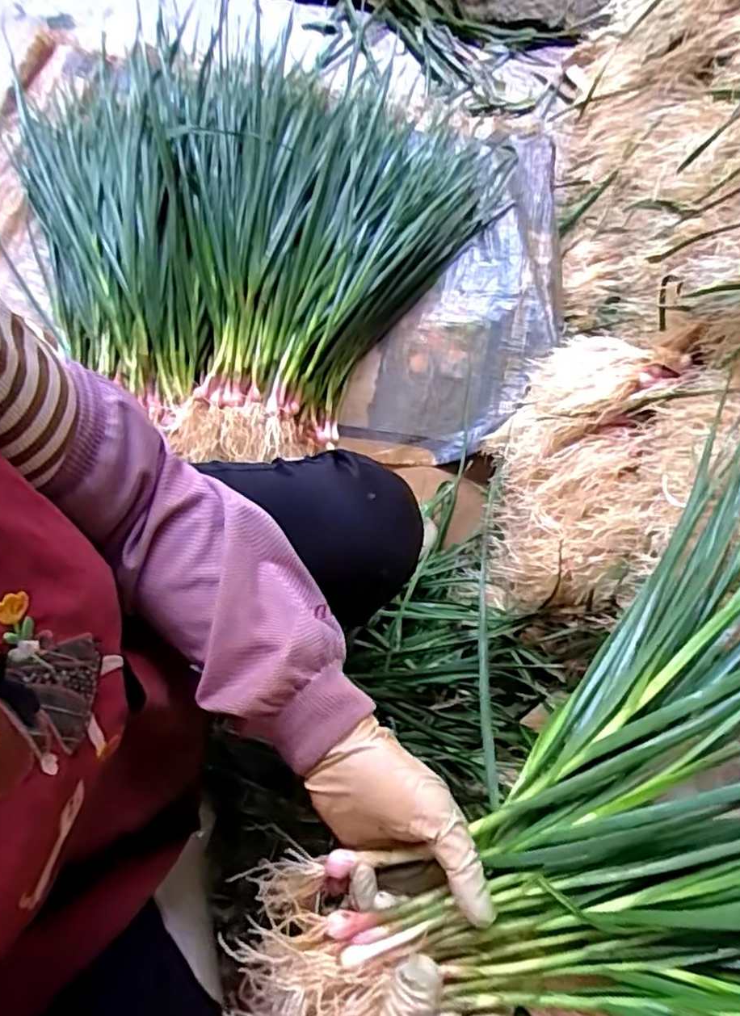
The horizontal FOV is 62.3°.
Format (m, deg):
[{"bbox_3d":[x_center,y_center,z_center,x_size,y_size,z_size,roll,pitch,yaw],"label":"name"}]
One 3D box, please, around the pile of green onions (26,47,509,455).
[{"bbox_3d":[-0.200,-0.431,0.821,0.628,0.154,0.599,30,80,5],"label":"pile of green onions"}]

